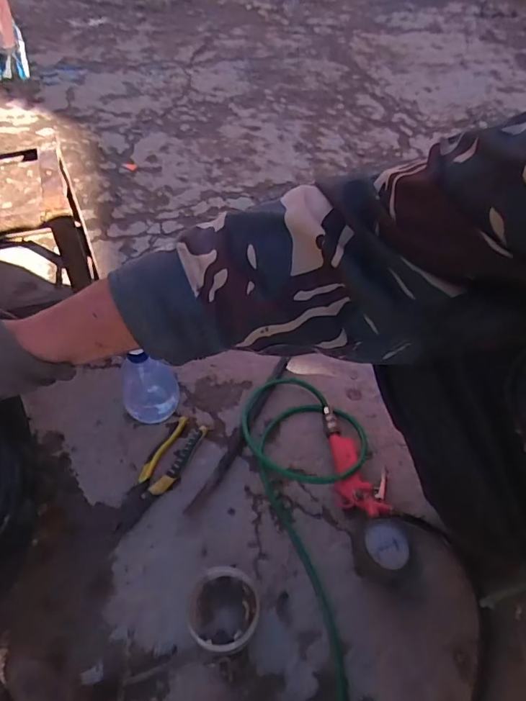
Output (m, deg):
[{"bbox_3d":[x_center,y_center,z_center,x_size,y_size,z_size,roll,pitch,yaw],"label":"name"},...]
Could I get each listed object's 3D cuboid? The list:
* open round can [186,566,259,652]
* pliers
[{"bbox_3d":[-0.047,0.303,0.560,0.079,0.038,0.085,2,50,-2],"label":"open round can"},{"bbox_3d":[-0.149,0.175,0.684,0.056,0.020,0.181,23,53,15],"label":"pliers"}]

